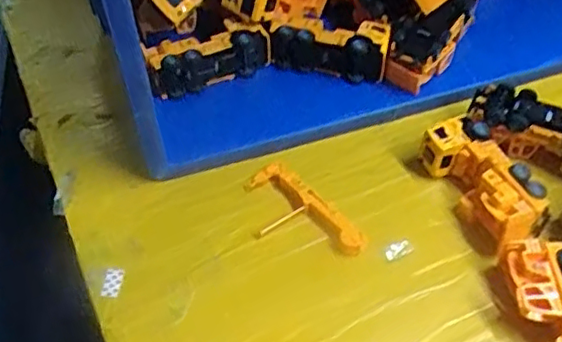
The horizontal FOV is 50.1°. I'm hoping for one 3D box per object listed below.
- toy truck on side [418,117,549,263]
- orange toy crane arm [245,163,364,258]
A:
[{"bbox_3d":[0.147,0.012,0.434,0.050,0.039,0.106,-17,52,-11],"label":"toy truck on side"},{"bbox_3d":[0.010,0.034,0.434,0.051,0.012,0.099,-36,59,-25],"label":"orange toy crane arm"}]

